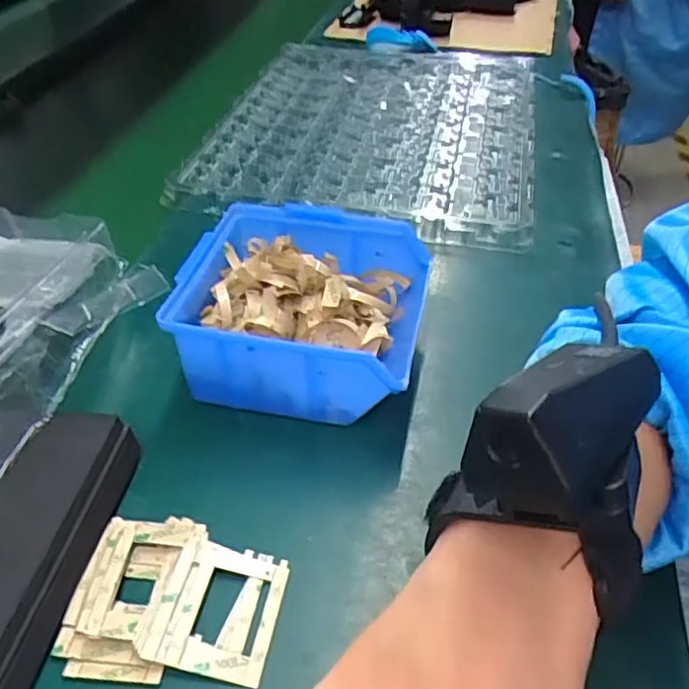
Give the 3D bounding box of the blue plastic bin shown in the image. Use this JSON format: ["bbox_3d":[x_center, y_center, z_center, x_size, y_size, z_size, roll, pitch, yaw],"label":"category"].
[{"bbox_3d":[-0.022,-0.016,0.378,0.133,0.071,0.124,6,43,10],"label":"blue plastic bin"}]

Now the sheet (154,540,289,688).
[{"bbox_3d":[-0.050,0.114,0.276,0.042,0.008,0.055,5,43,10],"label":"sheet"}]

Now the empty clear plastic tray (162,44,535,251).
[{"bbox_3d":[0.028,-0.216,0.626,0.298,0.017,0.390,9,49,8],"label":"empty clear plastic tray"}]

